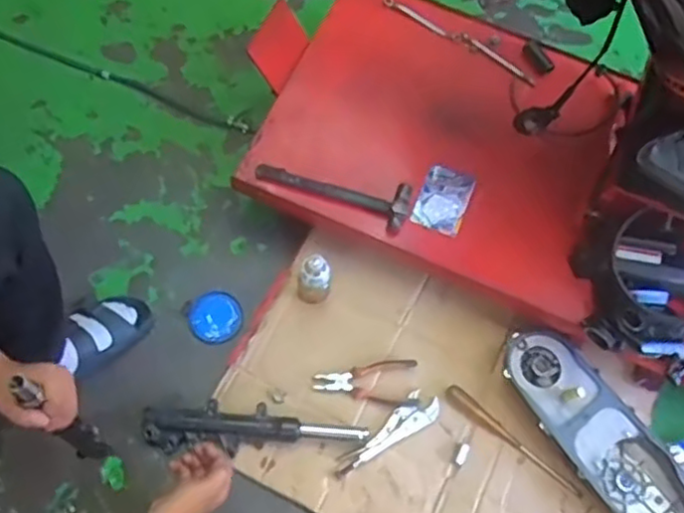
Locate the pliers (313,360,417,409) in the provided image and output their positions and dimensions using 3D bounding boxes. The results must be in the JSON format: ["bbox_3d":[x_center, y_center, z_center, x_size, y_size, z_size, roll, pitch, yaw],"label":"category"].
[{"bbox_3d":[0.049,0.256,1.316,0.198,0.015,0.090,-4,68,-7],"label":"pliers"}]

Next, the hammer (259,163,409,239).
[{"bbox_3d":[-0.014,-0.139,1.321,0.299,0.044,0.101,19,68,3],"label":"hammer"}]

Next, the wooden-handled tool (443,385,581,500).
[{"bbox_3d":[0.329,0.359,1.293,0.313,0.023,0.036,41,70,11],"label":"wooden-handled tool"}]

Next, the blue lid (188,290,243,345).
[{"bbox_3d":[-0.259,0.124,1.379,0.104,0.010,0.111,2,68,-4],"label":"blue lid"}]

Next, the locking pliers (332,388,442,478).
[{"bbox_3d":[0.085,0.336,1.286,0.233,0.018,0.063,-30,73,-15],"label":"locking pliers"}]

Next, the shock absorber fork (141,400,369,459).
[{"bbox_3d":[-0.163,0.325,1.264,0.417,0.041,0.092,3,68,-4],"label":"shock absorber fork"}]

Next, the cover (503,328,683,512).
[{"bbox_3d":[0.481,0.330,1.264,0.164,0.090,0.453,-36,75,-17],"label":"cover"}]

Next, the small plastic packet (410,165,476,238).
[{"bbox_3d":[0.204,-0.115,1.337,0.097,0.018,0.141,22,68,4],"label":"small plastic packet"}]

